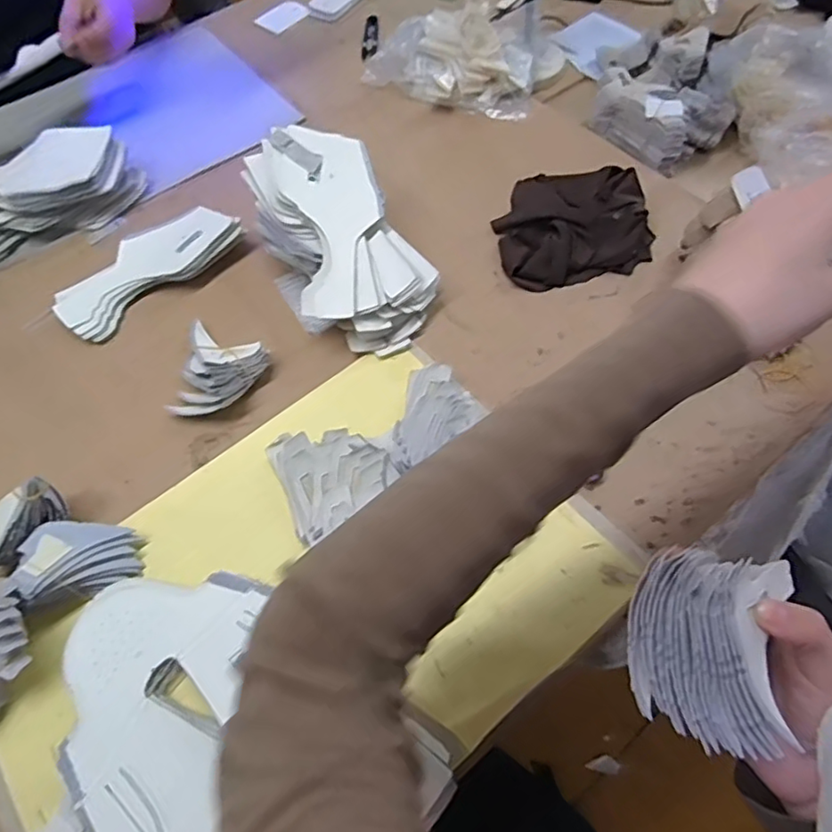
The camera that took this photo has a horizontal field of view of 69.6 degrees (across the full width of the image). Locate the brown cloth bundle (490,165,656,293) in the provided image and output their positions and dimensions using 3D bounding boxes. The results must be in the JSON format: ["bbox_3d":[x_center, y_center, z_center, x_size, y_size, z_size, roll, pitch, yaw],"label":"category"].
[{"bbox_3d":[0.164,-0.205,0.638,0.159,0.041,0.132,-12,61,-4],"label":"brown cloth bundle"}]

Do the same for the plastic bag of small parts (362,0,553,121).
[{"bbox_3d":[0.058,-0.483,0.793,0.244,0.062,0.188,13,62,10],"label":"plastic bag of small parts"}]

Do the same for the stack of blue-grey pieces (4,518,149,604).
[{"bbox_3d":[-0.264,0.114,0.469,0.079,0.051,0.060,-13,61,-5],"label":"stack of blue-grey pieces"}]

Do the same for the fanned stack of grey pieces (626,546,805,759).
[{"bbox_3d":[0.145,0.111,0.301,0.066,0.051,0.093,17,63,11],"label":"fanned stack of grey pieces"}]

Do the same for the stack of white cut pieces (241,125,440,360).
[{"bbox_3d":[-0.075,-0.167,0.583,0.124,0.115,0.201,-29,63,-13],"label":"stack of white cut pieces"}]

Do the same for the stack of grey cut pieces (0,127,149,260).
[{"bbox_3d":[-0.426,-0.250,0.667,0.220,0.071,0.103,-15,61,-6],"label":"stack of grey cut pieces"}]

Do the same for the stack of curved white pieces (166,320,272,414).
[{"bbox_3d":[-0.184,-0.043,0.565,0.081,0.034,0.088,9,61,8],"label":"stack of curved white pieces"}]

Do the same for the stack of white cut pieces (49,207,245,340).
[{"bbox_3d":[-0.281,-0.158,0.632,0.197,0.035,0.090,-35,65,-16],"label":"stack of white cut pieces"}]

